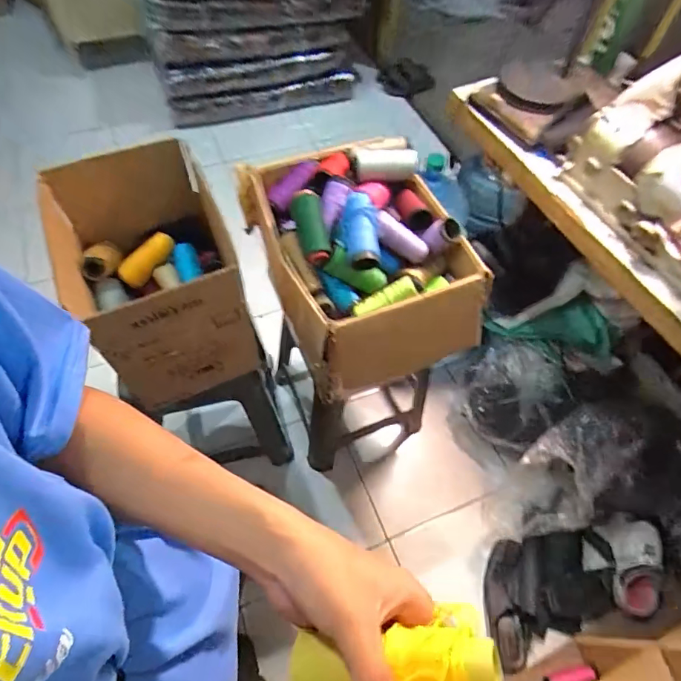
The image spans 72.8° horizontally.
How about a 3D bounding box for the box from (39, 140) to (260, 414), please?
[{"bbox_3d":[-0.323,-0.105,0.810,0.253,0.306,0.346,-21,62,-14],"label":"box"}]

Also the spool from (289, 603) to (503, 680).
[{"bbox_3d":[0.027,0.177,0.255,0.116,0.035,0.044,-20,57,20],"label":"spool"}]

